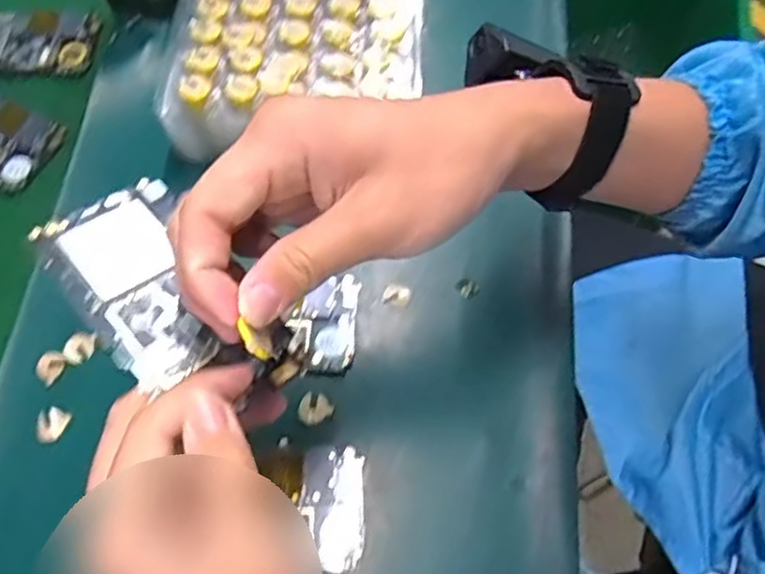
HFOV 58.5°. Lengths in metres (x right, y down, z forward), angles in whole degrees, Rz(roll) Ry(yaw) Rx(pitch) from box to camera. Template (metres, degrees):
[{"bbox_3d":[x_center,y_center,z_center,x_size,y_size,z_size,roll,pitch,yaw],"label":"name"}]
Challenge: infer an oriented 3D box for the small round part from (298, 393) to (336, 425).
[{"bbox_3d":[-0.041,0.074,0.417,0.020,0.005,0.018,-26,66,-9],"label":"small round part"}]

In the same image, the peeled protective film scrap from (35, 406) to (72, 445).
[{"bbox_3d":[-0.201,0.084,0.415,0.017,0.006,0.021,29,63,-16],"label":"peeled protective film scrap"}]

